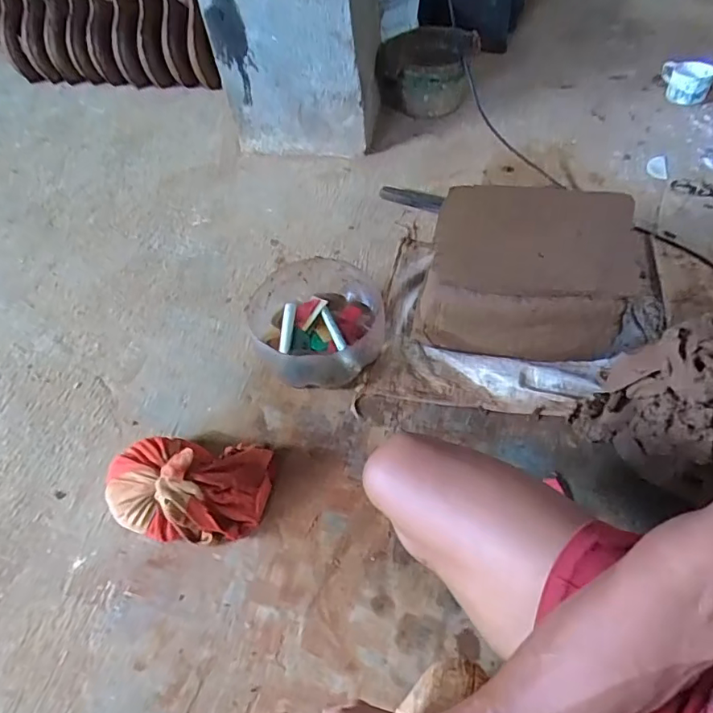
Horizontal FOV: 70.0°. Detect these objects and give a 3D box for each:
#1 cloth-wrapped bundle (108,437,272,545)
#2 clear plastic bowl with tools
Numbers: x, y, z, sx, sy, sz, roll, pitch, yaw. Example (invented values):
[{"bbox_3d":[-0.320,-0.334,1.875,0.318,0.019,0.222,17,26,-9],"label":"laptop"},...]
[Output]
[{"bbox_3d":[-0.264,0.198,0.791,0.250,0.092,0.162,-1,53,2],"label":"cloth-wrapped bundle"},{"bbox_3d":[-0.073,-0.049,0.948,0.240,0.129,0.240,-1,53,2],"label":"clear plastic bowl with tools"}]

